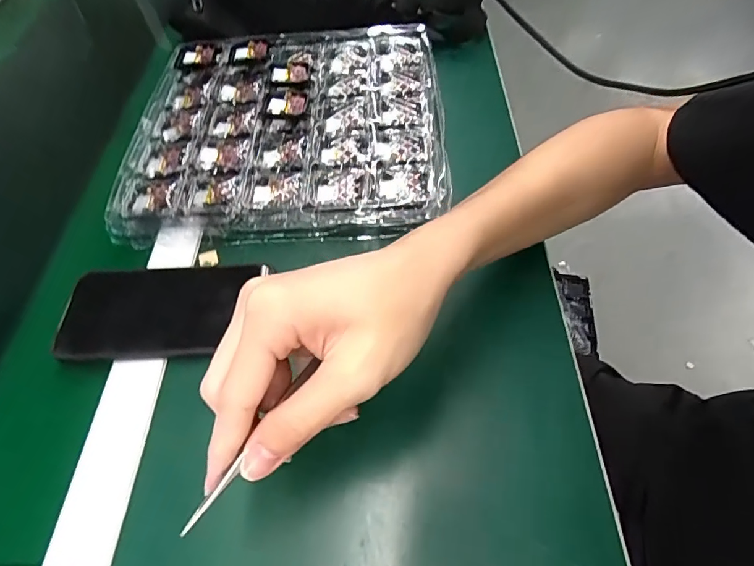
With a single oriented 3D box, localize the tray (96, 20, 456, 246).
[{"bbox_3d":[-0.084,-0.161,0.442,0.290,0.032,0.274,-4,56,2],"label":"tray"}]

